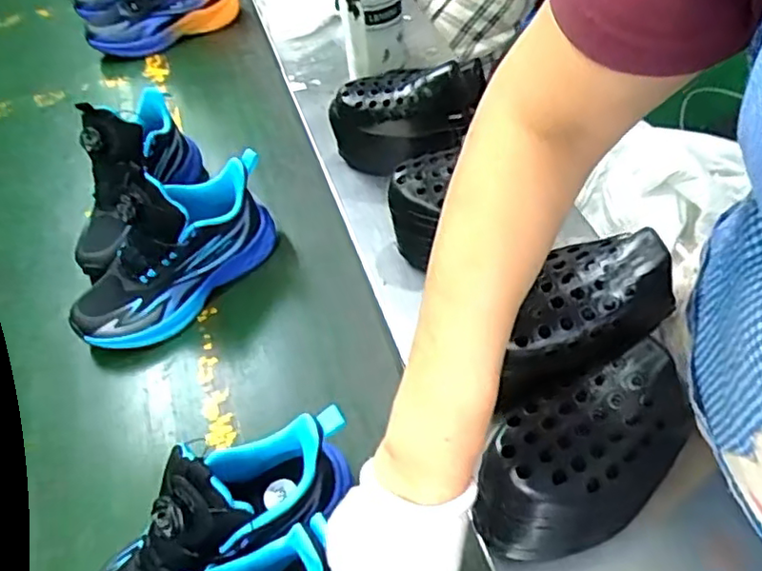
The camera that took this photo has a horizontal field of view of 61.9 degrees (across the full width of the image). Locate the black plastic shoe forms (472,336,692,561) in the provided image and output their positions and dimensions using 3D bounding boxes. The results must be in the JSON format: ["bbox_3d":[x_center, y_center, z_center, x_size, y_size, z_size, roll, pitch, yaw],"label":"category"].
[{"bbox_3d":[0.139,0.121,0.447,0.154,0.122,0.093,-24,56,-18],"label":"black plastic shoe forms"}]

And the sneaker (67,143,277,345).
[{"bbox_3d":[-0.213,-0.038,0.656,0.101,0.149,0.232,30,58,21],"label":"sneaker"}]

